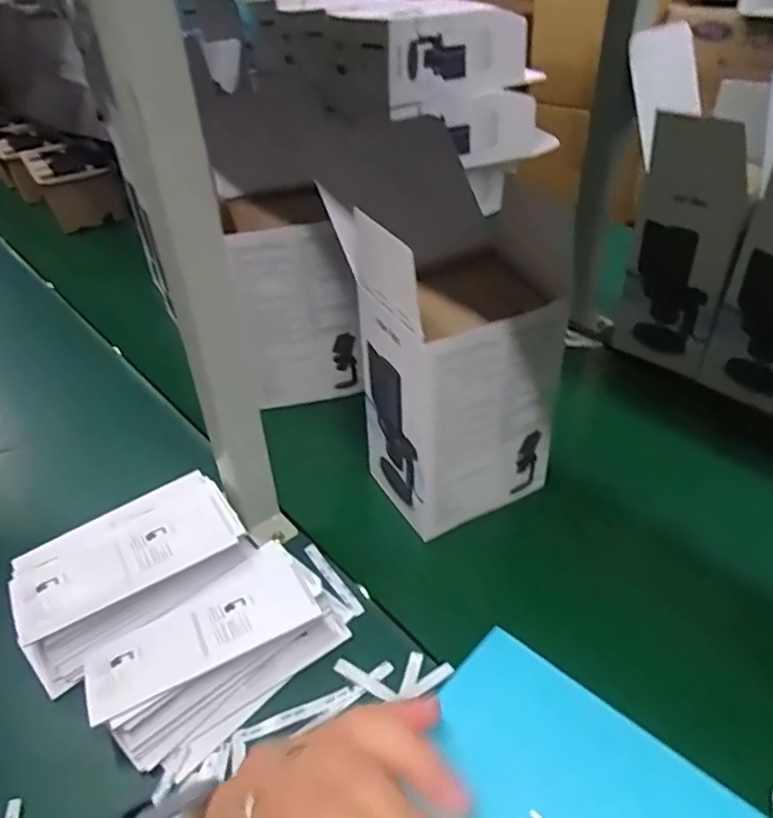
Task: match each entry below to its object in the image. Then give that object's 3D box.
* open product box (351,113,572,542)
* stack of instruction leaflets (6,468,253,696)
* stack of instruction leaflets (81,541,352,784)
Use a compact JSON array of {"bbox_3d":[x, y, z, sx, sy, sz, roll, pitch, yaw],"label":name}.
[{"bbox_3d":[0.066,-0.023,0.598,0.156,0.248,0.132,-20,42,-20],"label":"open product box"},{"bbox_3d":[-0.232,0.136,0.570,0.191,0.045,0.123,-30,46,-29],"label":"stack of instruction leaflets"},{"bbox_3d":[-0.135,0.192,0.514,0.185,0.038,0.119,-29,46,-28],"label":"stack of instruction leaflets"}]

